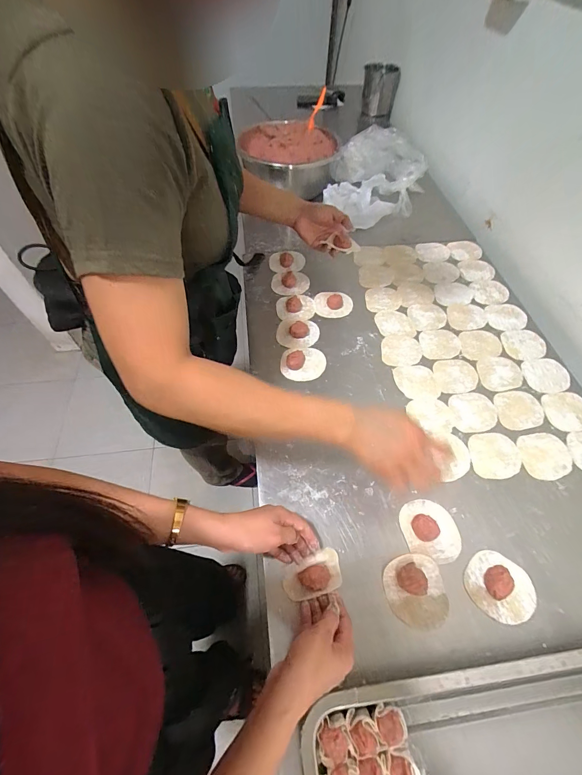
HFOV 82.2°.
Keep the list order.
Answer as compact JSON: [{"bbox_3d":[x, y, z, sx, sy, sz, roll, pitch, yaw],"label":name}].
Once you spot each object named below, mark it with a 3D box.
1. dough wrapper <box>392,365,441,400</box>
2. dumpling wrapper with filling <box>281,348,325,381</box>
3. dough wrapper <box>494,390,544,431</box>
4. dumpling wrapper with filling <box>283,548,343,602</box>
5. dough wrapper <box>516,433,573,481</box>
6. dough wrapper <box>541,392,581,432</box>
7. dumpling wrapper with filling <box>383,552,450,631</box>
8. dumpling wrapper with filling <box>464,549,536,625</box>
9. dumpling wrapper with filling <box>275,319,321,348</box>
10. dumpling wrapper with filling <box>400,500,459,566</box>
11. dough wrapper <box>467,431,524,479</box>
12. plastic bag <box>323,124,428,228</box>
[{"bbox_3d":[0.232,-0.011,0.617,0.077,0.004,0.075,1,56,-1],"label":"dough wrapper"},{"bbox_3d":[0.023,-0.050,0.629,0.085,0.026,0.072,-3,56,-3],"label":"dumpling wrapper with filling"},{"bbox_3d":[0.401,0.038,0.585,0.087,0.004,0.073,-7,57,-6],"label":"dough wrapper"},{"bbox_3d":[0.029,0.239,0.423,0.076,0.031,0.044,-14,60,-11],"label":"dumpling wrapper with filling"},{"bbox_3d":[0.410,0.109,0.537,0.084,0.004,0.075,-7,57,-6],"label":"dough wrapper"},{"bbox_3d":[0.487,0.041,0.586,0.082,0.006,0.073,-4,57,-4],"label":"dough wrapper"},{"bbox_3d":[0.162,0.259,0.425,0.073,0.023,0.082,-10,57,-8],"label":"dumpling wrapper with filling"},{"bbox_3d":[0.274,0.258,0.432,0.081,0.015,0.077,1,56,-1],"label":"dumpling wrapper with filling"},{"bbox_3d":[0.014,-0.110,0.670,0.083,0.017,0.068,1,56,0],"label":"dumpling wrapper with filling"},{"bbox_3d":[0.198,0.199,0.468,0.077,0.017,0.083,1,56,-1],"label":"dumpling wrapper with filling"},{"bbox_3d":[0.328,0.109,0.538,0.082,0.004,0.075,1,56,-1],"label":"dough wrapper"},{"bbox_3d":[0.226,-0.551,0.881,0.224,0.138,0.348,15,57,9],"label":"plastic bag"}]

